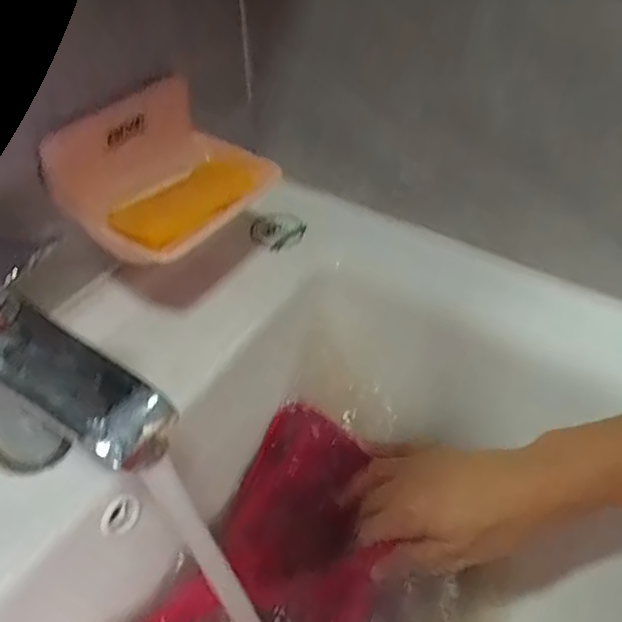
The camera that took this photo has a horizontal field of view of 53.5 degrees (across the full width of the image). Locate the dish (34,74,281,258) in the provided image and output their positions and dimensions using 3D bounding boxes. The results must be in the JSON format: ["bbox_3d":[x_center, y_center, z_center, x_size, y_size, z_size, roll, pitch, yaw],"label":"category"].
[{"bbox_3d":[-0.094,-0.094,0.407,0.093,0.060,0.128,26,52,23],"label":"dish"}]

